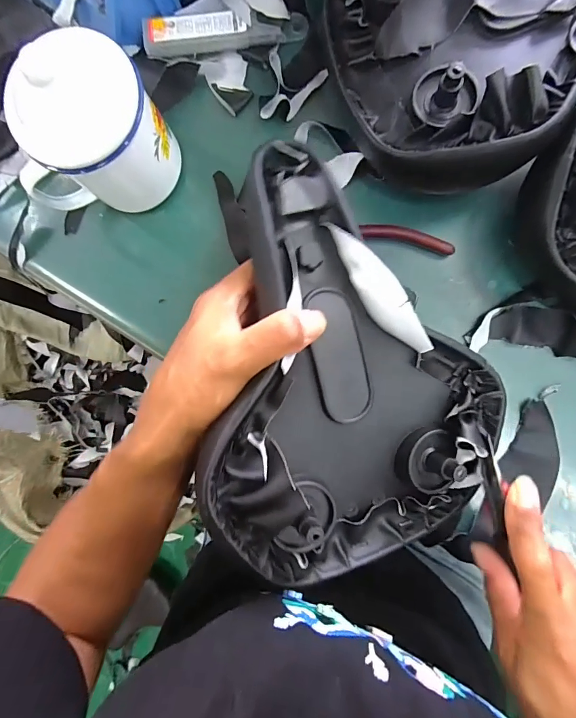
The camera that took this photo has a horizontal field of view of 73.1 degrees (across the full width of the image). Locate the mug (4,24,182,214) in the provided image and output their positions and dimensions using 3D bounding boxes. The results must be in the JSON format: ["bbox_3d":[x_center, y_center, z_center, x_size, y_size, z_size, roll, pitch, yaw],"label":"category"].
[{"bbox_3d":[-0.136,-0.158,0.268,0.098,0.105,0.079,-5,88,7],"label":"mug"}]

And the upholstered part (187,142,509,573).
[{"bbox_3d":[0.045,0.011,0.236,0.189,0.070,0.241,6,87,-24],"label":"upholstered part"}]

